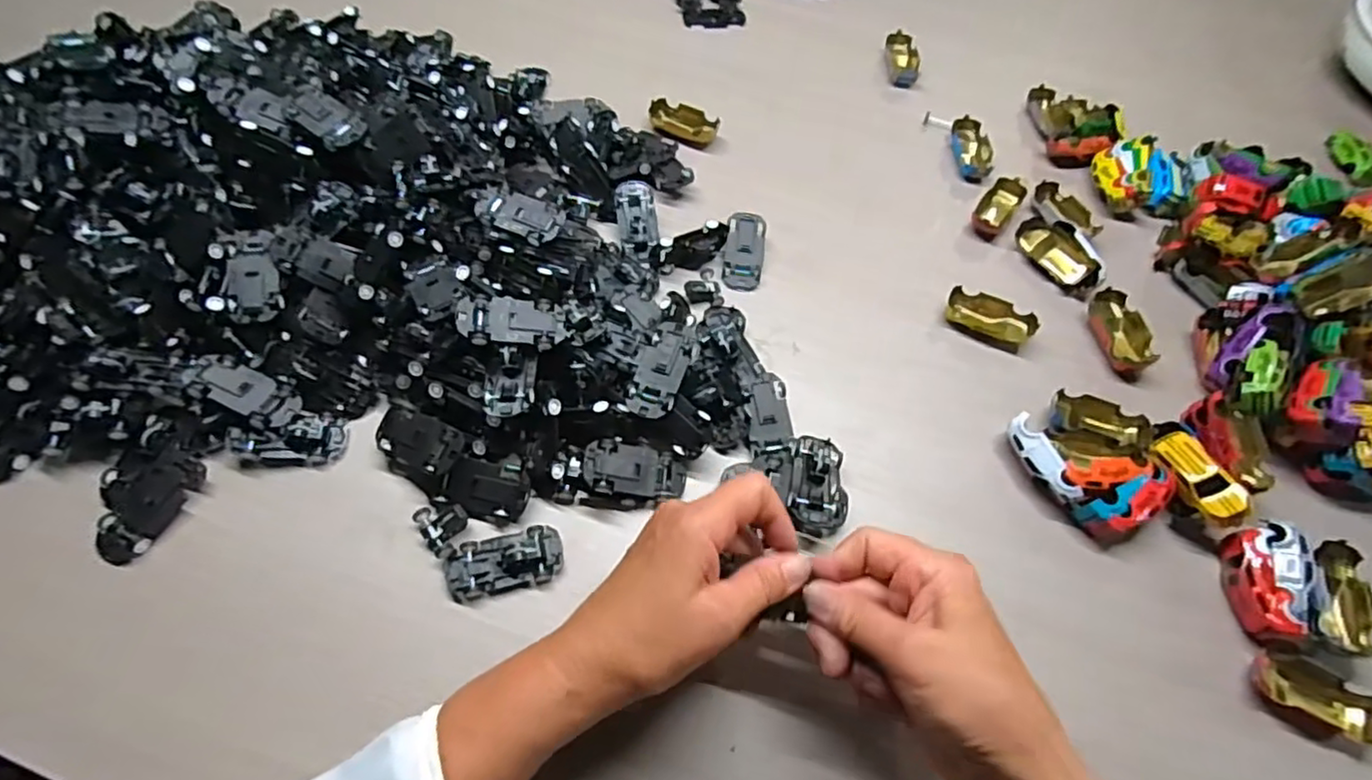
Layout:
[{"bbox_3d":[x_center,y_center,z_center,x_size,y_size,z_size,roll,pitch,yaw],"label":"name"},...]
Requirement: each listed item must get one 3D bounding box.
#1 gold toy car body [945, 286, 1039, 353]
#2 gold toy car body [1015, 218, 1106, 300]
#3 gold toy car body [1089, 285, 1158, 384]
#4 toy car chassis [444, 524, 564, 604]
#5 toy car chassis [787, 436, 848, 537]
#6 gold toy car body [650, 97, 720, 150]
[{"bbox_3d":[0.228,-0.054,0.499,0.063,0.017,0.032,25,62,11],"label":"gold toy car body"},{"bbox_3d":[0.299,-0.108,0.529,0.031,0.024,0.076,-17,62,-13],"label":"gold toy car body"},{"bbox_3d":[0.324,-0.041,0.496,0.029,0.019,0.072,-3,60,-5],"label":"gold toy car body"},{"bbox_3d":[-0.104,0.098,0.382,0.065,0.013,0.032,-11,61,-10],"label":"toy car chassis"},{"bbox_3d":[0.082,0.059,0.415,0.037,0.025,0.062,9,60,2],"label":"toy car chassis"},{"bbox_3d":[-0.002,-0.235,0.589,0.061,0.016,0.036,13,60,4],"label":"gold toy car body"}]

